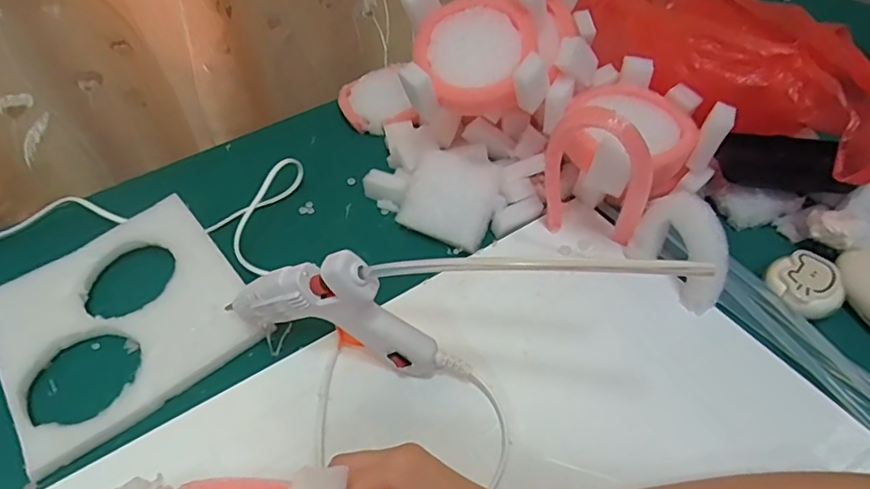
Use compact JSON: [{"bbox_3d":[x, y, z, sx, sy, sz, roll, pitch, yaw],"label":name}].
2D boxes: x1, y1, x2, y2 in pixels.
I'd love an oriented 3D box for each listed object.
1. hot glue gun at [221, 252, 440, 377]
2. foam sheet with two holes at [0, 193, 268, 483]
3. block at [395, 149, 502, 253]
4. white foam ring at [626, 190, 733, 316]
[{"bbox_3d":[-0.070,0.046,0.372,0.142,0.105,0.023,8,50,11],"label":"hot glue gun"},{"bbox_3d":[-0.246,0.056,0.440,0.173,0.022,0.181,-32,54,-22],"label":"foam sheet with two holes"},{"bbox_3d":[0.012,-0.041,0.478,0.077,0.017,0.076,18,90,16],"label":"block"},{"bbox_3d":[0.185,0.002,0.413,0.023,0.069,0.073,-23,51,-28],"label":"white foam ring"}]

